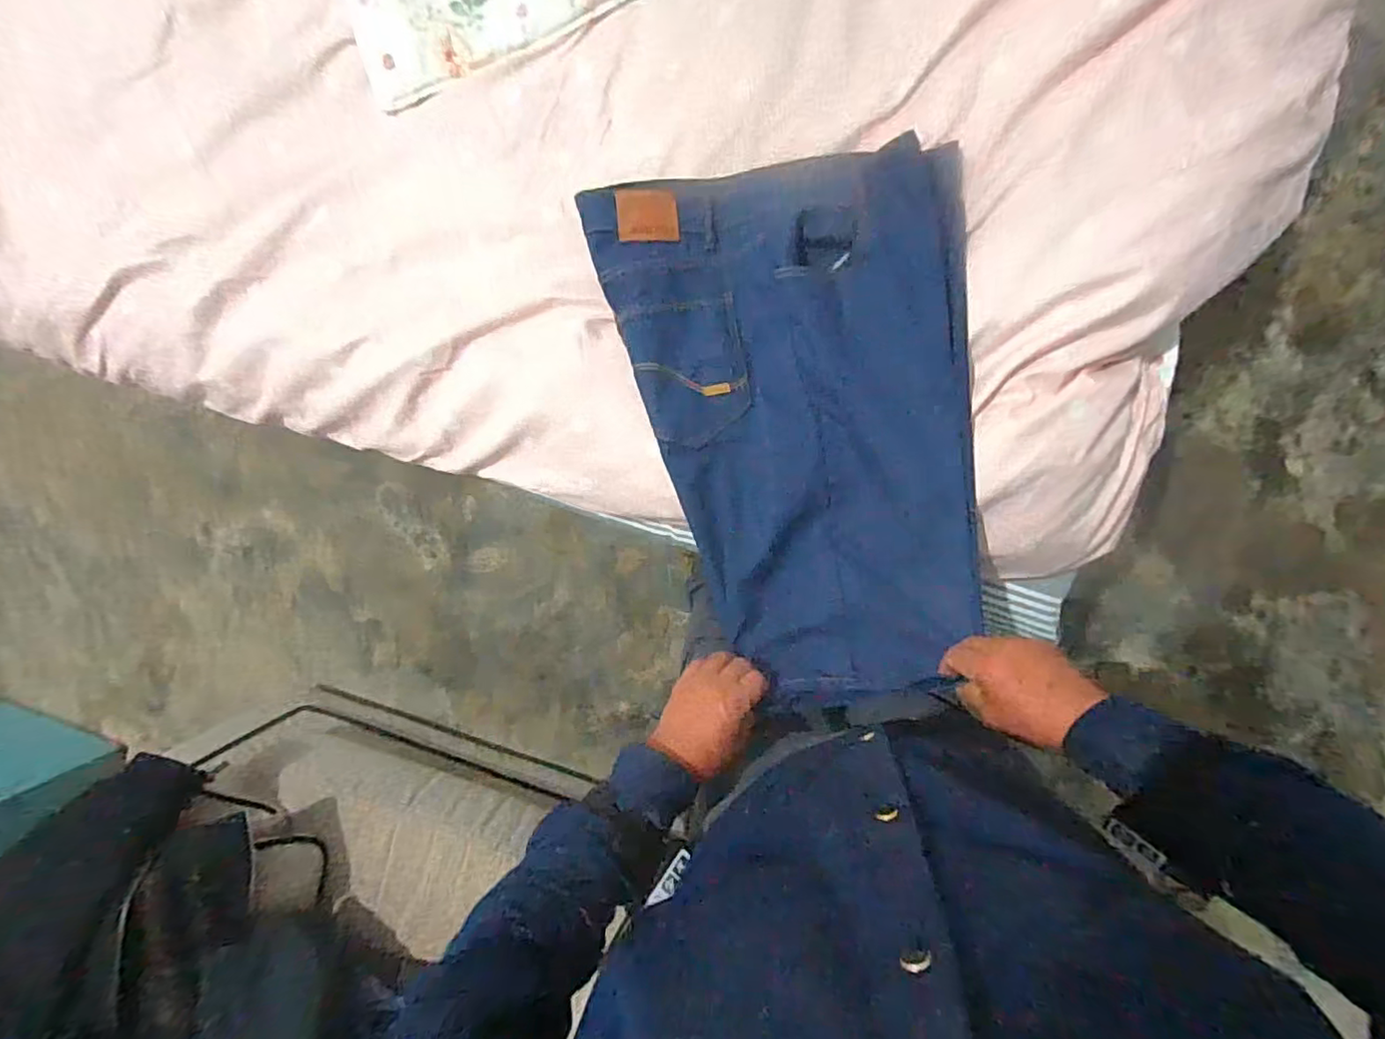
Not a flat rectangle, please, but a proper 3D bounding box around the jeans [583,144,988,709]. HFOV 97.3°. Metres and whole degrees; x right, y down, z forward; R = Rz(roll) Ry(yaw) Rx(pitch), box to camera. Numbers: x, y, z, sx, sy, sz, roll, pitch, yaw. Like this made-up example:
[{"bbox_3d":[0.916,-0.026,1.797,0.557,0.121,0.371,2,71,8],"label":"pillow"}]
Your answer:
[{"bbox_3d":[0.128,-0.112,0.646,0.350,0.112,0.559,-14,95,8],"label":"jeans"}]

